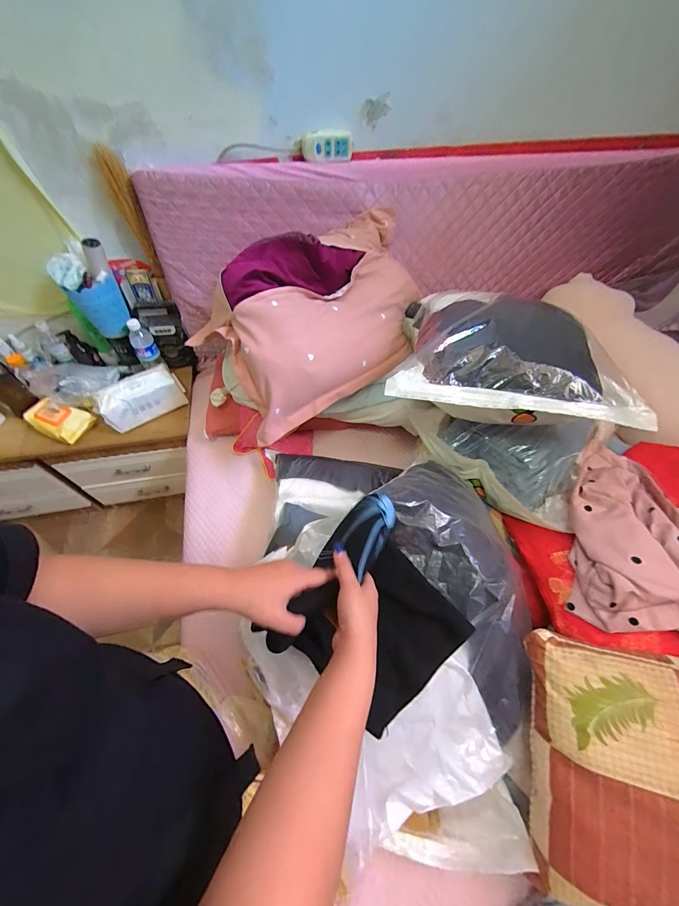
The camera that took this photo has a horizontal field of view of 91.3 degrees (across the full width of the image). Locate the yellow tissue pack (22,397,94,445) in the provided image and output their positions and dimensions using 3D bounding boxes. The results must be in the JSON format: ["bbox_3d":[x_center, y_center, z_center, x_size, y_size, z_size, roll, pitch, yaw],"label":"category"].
[{"bbox_3d":[-0.834,-0.106,0.974,0.174,0.048,0.102,20,59,11],"label":"yellow tissue pack"}]

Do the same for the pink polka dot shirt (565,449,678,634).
[{"bbox_3d":[0.613,0.156,0.627,0.307,0.103,0.402,16,59,8],"label":"pink polka dot shirt"}]

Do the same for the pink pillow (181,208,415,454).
[{"bbox_3d":[-0.034,-0.338,0.862,0.590,0.226,0.398,-31,93,-20],"label":"pink pillow"}]

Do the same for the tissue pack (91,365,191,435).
[{"bbox_3d":[-0.600,-0.165,1.004,0.225,0.115,0.092,-38,66,-22],"label":"tissue pack"}]

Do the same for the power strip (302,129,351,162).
[{"bbox_3d":[-0.029,-0.737,0.801,0.125,0.056,0.050,0,58,-2],"label":"power strip"}]

